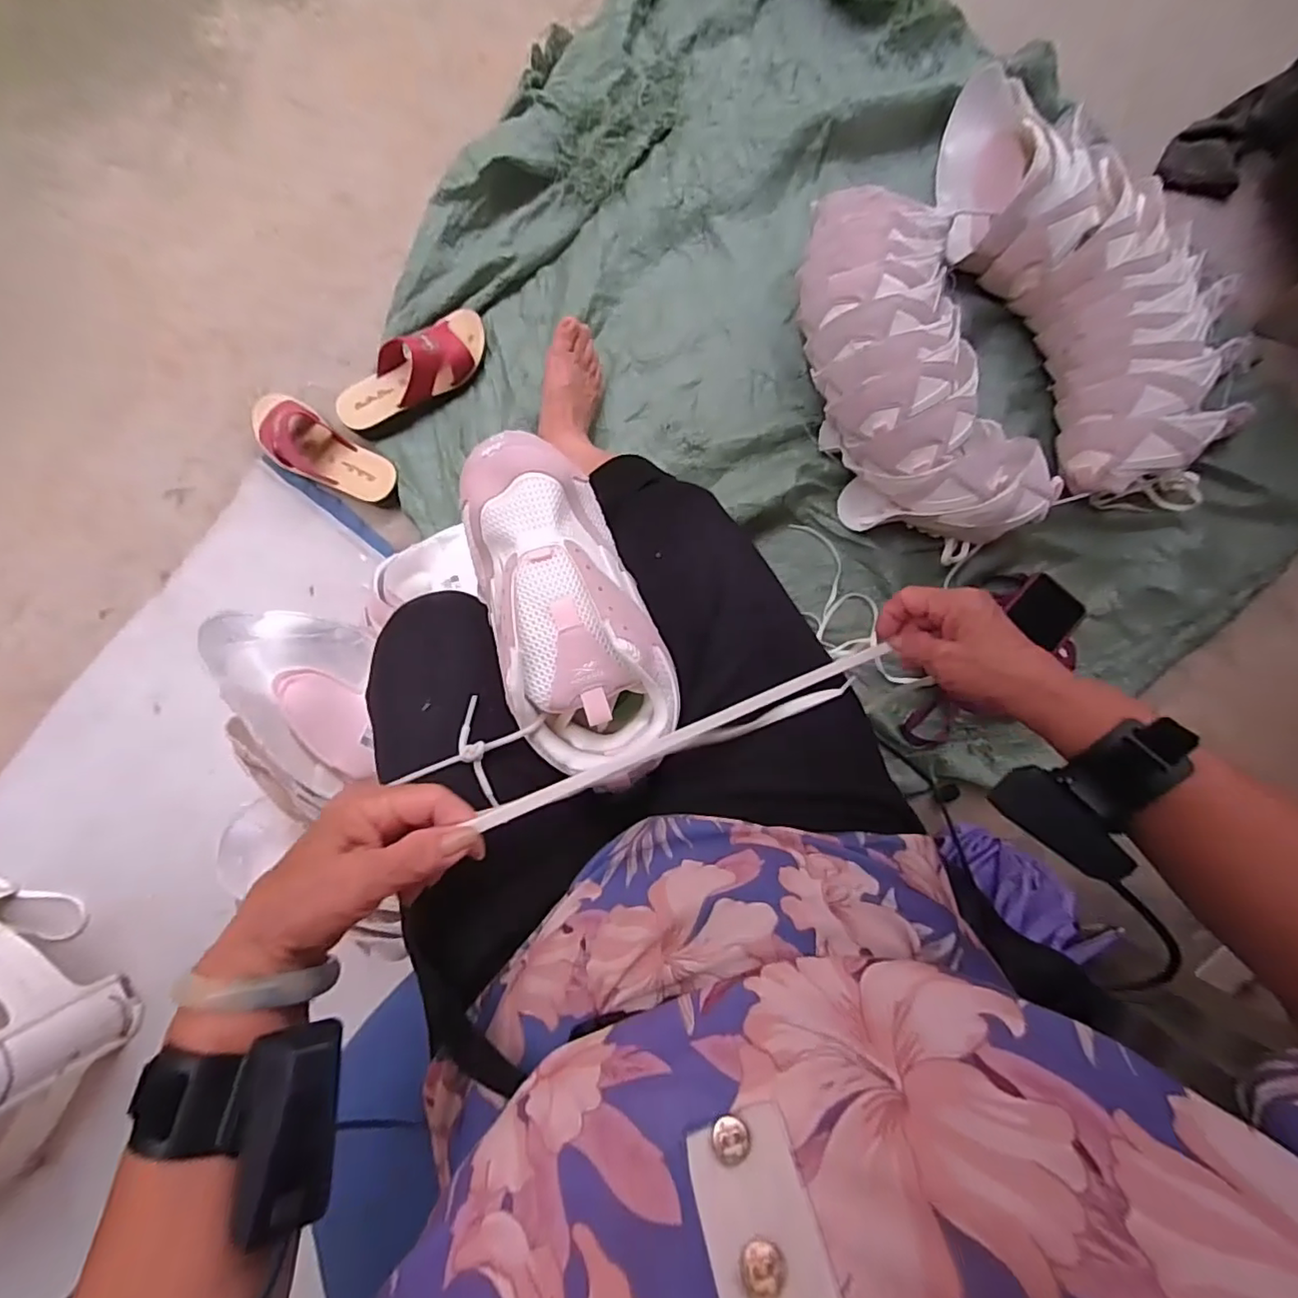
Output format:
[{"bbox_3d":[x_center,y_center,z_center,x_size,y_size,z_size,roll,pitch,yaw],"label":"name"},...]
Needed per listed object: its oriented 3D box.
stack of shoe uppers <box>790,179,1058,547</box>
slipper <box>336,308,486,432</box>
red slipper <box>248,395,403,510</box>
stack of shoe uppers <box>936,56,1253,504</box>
[{"bbox_3d":[0.306,-0.329,0.722,0.191,0.150,0.440,-24,86,-1],"label":"stack of shoe uppers"},{"bbox_3d":[-0.318,-0.377,0.777,0.219,0.070,0.091,-32,86,-2],"label":"slipper"},{"bbox_3d":[-0.437,-0.261,0.769,0.230,0.062,0.083,34,87,3],"label":"red slipper"},{"bbox_3d":[0.552,-0.477,0.736,0.219,0.130,0.550,-21,86,-1],"label":"stack of shoe uppers"}]

